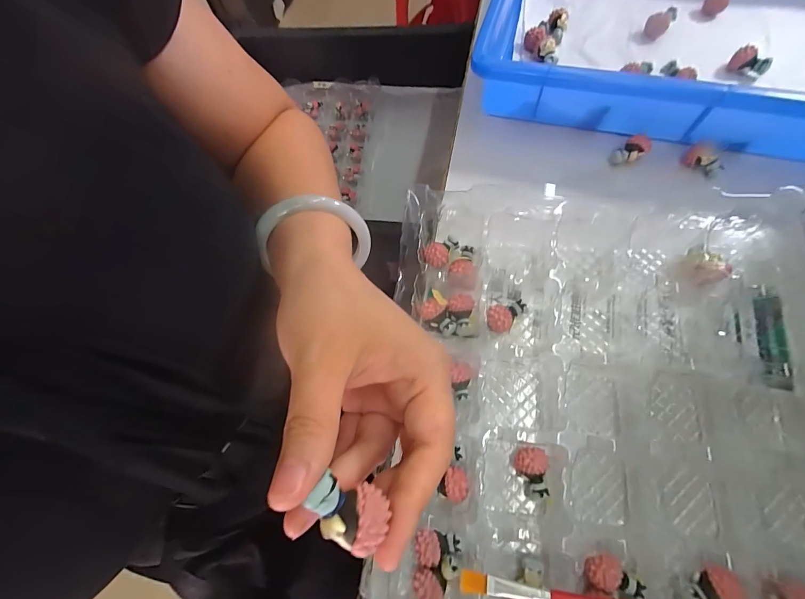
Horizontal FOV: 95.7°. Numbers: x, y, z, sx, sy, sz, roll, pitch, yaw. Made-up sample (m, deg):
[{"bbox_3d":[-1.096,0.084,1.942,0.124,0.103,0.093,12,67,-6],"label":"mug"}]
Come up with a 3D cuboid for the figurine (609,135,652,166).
[{"bbox_3d":[0.193,-0.125,0.306,0.030,0.013,0.018,-34,69,-7],"label":"figurine"}]

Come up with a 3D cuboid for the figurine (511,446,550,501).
[{"bbox_3d":[0.081,0.106,0.226,0.022,0.016,0.029,-22,68,-3],"label":"figurine"}]

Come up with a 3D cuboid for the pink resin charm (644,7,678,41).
[{"bbox_3d":[0.248,-0.267,0.350,0.021,0.019,0.023,30,75,16],"label":"pink resin charm"}]

